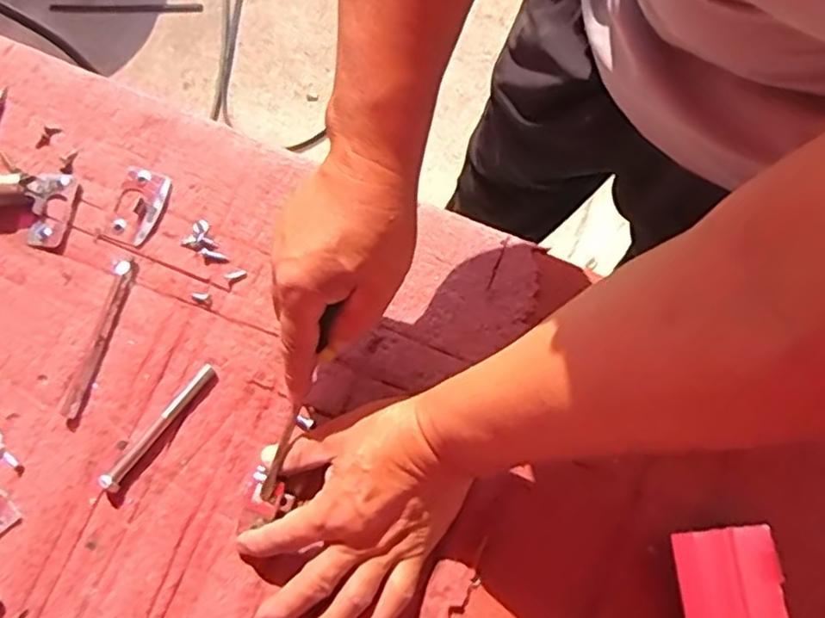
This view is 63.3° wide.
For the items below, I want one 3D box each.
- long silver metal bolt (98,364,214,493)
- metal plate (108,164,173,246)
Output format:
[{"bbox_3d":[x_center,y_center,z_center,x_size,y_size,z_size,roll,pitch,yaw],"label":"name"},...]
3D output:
[{"bbox_3d":[-0.170,0.078,0.445,0.012,0.009,0.101,36,78,9],"label":"long silver metal bolt"},{"bbox_3d":[-0.200,-0.075,0.486,0.035,0.004,0.057,14,76,4],"label":"metal plate"}]

